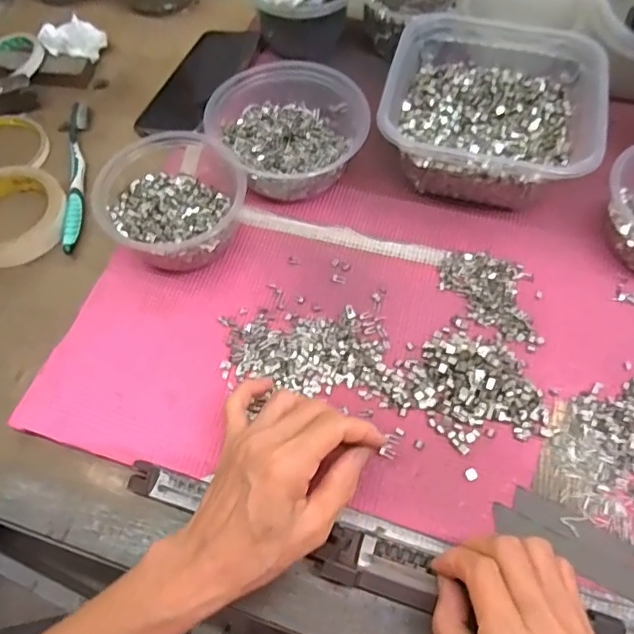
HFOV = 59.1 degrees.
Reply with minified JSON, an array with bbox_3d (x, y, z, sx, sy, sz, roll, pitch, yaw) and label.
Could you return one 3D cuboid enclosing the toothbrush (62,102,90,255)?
[{"bbox_3d":[-0.224,-0.133,0.520,0.016,0.013,0.177,-9,61,-4],"label":"toothbrush"}]

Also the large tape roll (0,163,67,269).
[{"bbox_3d":[-0.272,-0.092,0.492,0.095,0.017,0.099,-1,61,1],"label":"large tape roll"}]

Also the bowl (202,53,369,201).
[{"bbox_3d":[-0.025,-0.166,0.494,0.123,0.071,0.132,-1,61,1],"label":"bowl"}]

